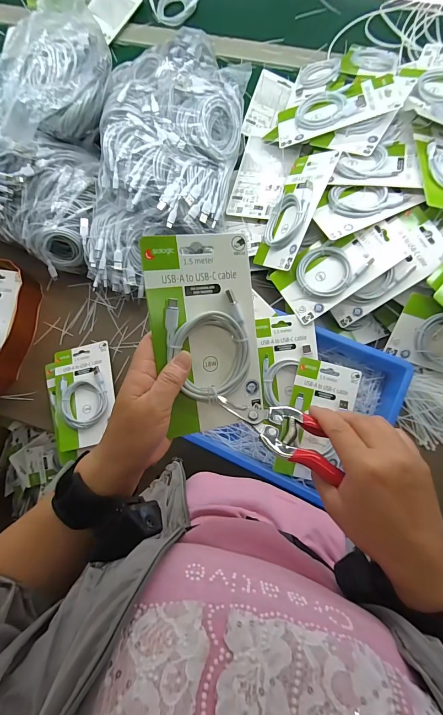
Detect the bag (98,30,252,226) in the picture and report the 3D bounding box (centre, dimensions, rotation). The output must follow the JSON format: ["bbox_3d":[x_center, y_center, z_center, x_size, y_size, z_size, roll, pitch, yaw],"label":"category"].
[{"bbox_3d":[-0.086,-0.361,0.528,0.223,0.080,0.278,12,80,7],"label":"bag"}]

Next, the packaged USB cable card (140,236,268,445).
[{"bbox_3d":[-0.010,-0.020,0.301,0.097,0.015,0.178,-9,97,-18],"label":"packaged USB cable card"}]

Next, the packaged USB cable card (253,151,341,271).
[{"bbox_3d":[0.108,-0.230,0.515,0.022,0.098,0.179,17,101,-36],"label":"packaged USB cable card"}]

